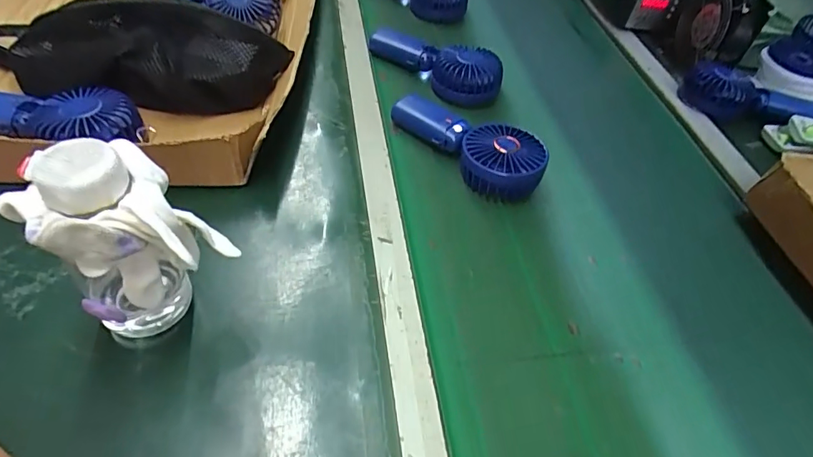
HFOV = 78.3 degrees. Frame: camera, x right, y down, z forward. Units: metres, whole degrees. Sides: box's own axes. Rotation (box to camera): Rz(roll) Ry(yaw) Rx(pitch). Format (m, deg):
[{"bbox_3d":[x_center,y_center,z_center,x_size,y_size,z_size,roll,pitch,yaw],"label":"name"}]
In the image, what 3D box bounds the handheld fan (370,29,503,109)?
[{"bbox_3d":[0.034,-0.209,0.652,0.181,0.054,0.078,18,49,8],"label":"handheld fan"}]

